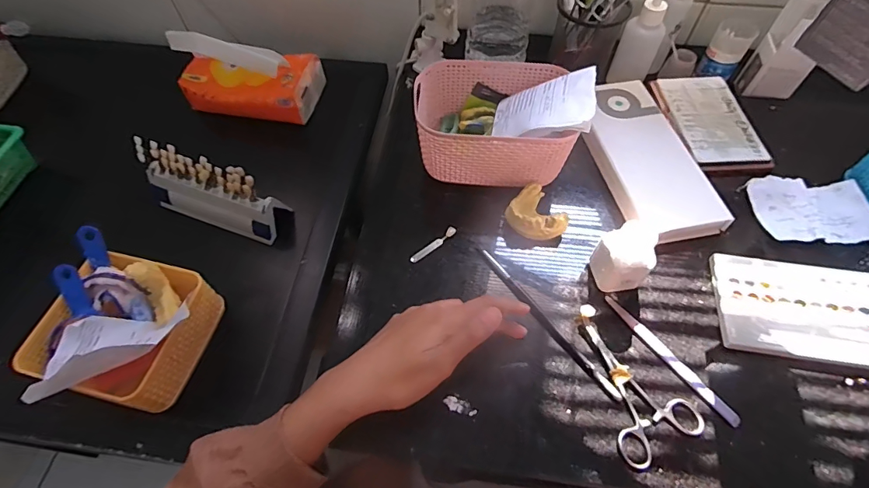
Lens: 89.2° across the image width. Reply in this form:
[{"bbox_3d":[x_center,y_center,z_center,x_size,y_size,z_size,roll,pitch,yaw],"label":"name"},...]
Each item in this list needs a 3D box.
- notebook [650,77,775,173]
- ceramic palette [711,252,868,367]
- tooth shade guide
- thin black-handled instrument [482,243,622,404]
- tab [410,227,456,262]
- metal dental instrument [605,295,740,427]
[{"bbox_3d":[0.327,-0.148,0.530,0.096,0.014,0.161,-3,59,-1],"label":"notebook"},{"bbox_3d":[0.338,0.057,0.397,0.152,0.013,0.096,7,59,5],"label":"ceramic palette"},{"bbox_3d":[-0.269,-0.065,0.528,0.181,0.085,0.053,18,61,11],"label":"tooth shade guide"},{"bbox_3d":[0.101,0.068,0.403,0.008,0.009,0.176,-32,64,-17],"label":"thin black-handled instrument"},{"bbox_3d":[-0.001,0.001,0.448,0.056,0.004,0.009,-37,65,-19],"label":"tab"},{"bbox_3d":[0.203,0.098,0.384,0.010,0.006,0.136,-32,64,-17],"label":"metal dental instrument"}]

